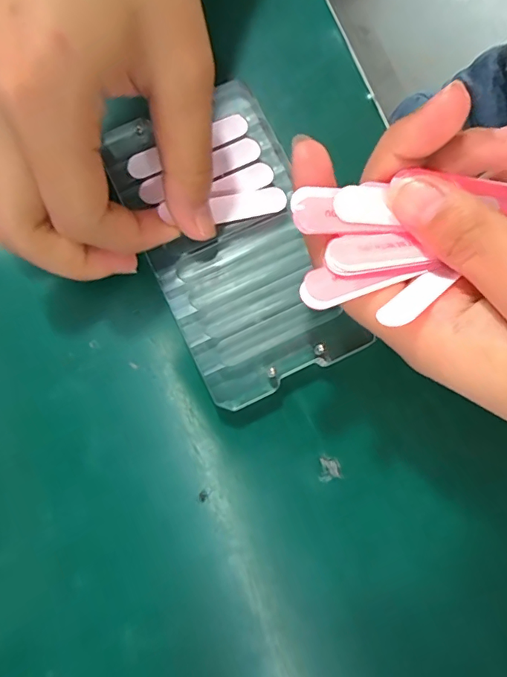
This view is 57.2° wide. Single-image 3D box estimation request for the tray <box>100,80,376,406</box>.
[{"bbox_3d":[-0.009,-0.039,0.185,0.063,0.013,0.118,-24,80,-4],"label":"tray"}]

